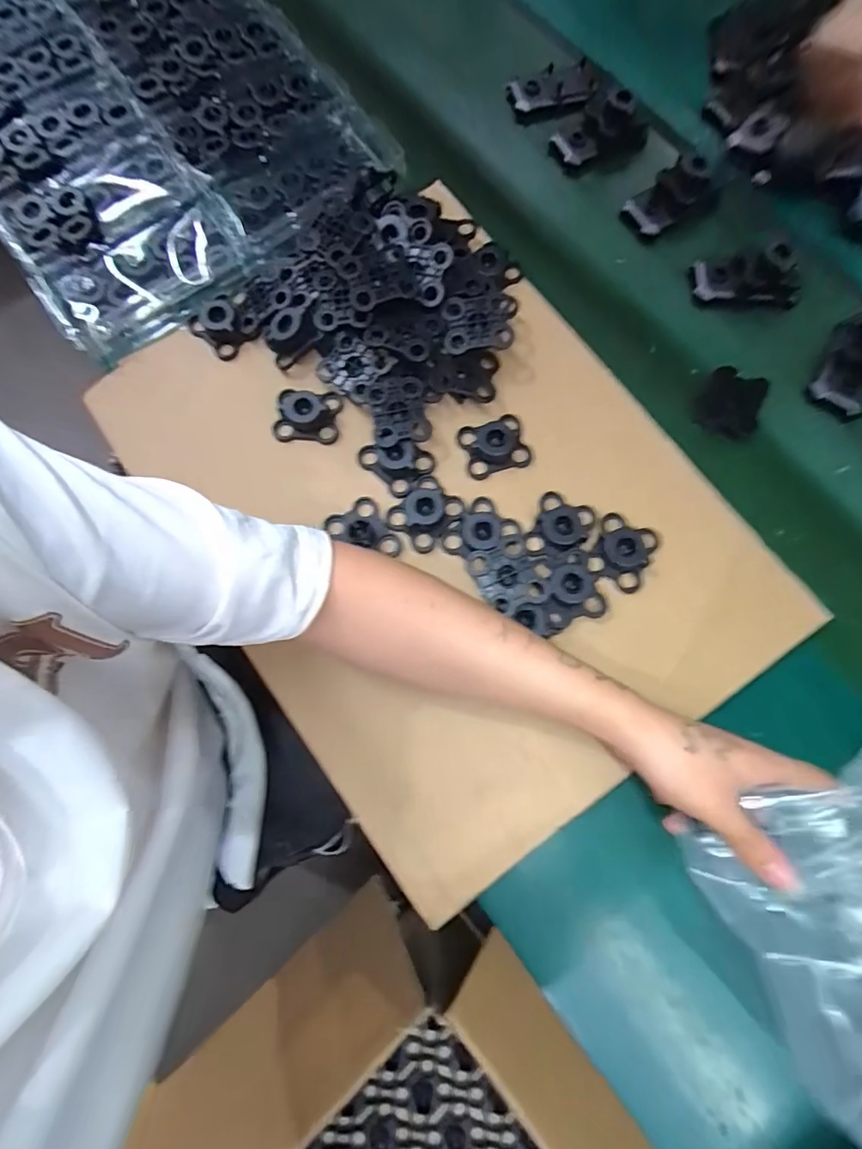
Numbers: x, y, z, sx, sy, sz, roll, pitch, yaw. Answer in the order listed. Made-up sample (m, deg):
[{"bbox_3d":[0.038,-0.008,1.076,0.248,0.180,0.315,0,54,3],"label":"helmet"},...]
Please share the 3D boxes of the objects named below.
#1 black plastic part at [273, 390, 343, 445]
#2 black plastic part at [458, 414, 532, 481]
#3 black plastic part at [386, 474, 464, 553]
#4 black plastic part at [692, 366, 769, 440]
[{"bbox_3d":[-0.111,-0.144,0.433,0.057,0.018,0.046,6,77,2],"label":"black plastic part"},{"bbox_3d":[0.056,-0.115,0.426,0.055,0.018,0.048,-14,77,-3],"label":"black plastic part"},{"bbox_3d":[-0.004,-0.053,0.410,0.048,0.016,0.056,42,81,9],"label":"black plastic part"},{"bbox_3d":[0.273,-0.157,0.445,0.057,0.014,0.063,21,78,5],"label":"black plastic part"}]

